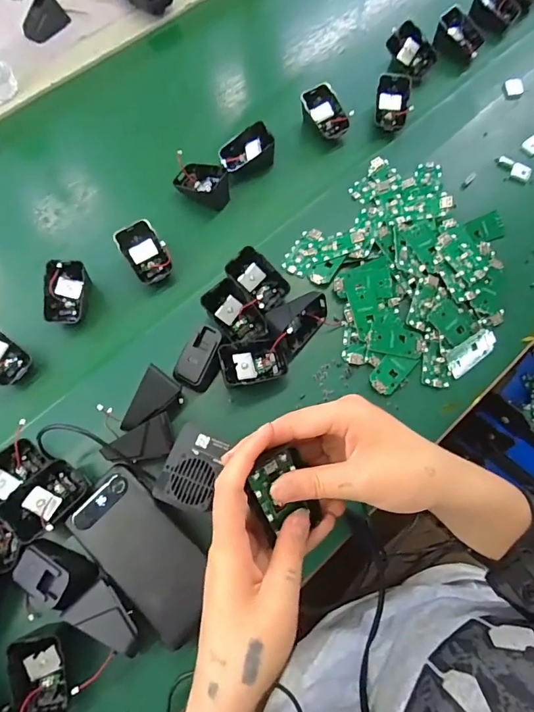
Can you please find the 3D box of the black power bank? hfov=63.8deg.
[{"bbox_3d":[-0.109,0.176,0.391,0.073,0.025,0.151,-44,76,-12],"label":"black power bank"}]

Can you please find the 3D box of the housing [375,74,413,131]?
[{"bbox_3d":[0.167,-0.341,0.569,0.041,0.029,0.071,9,72,4],"label":"housing"}]

